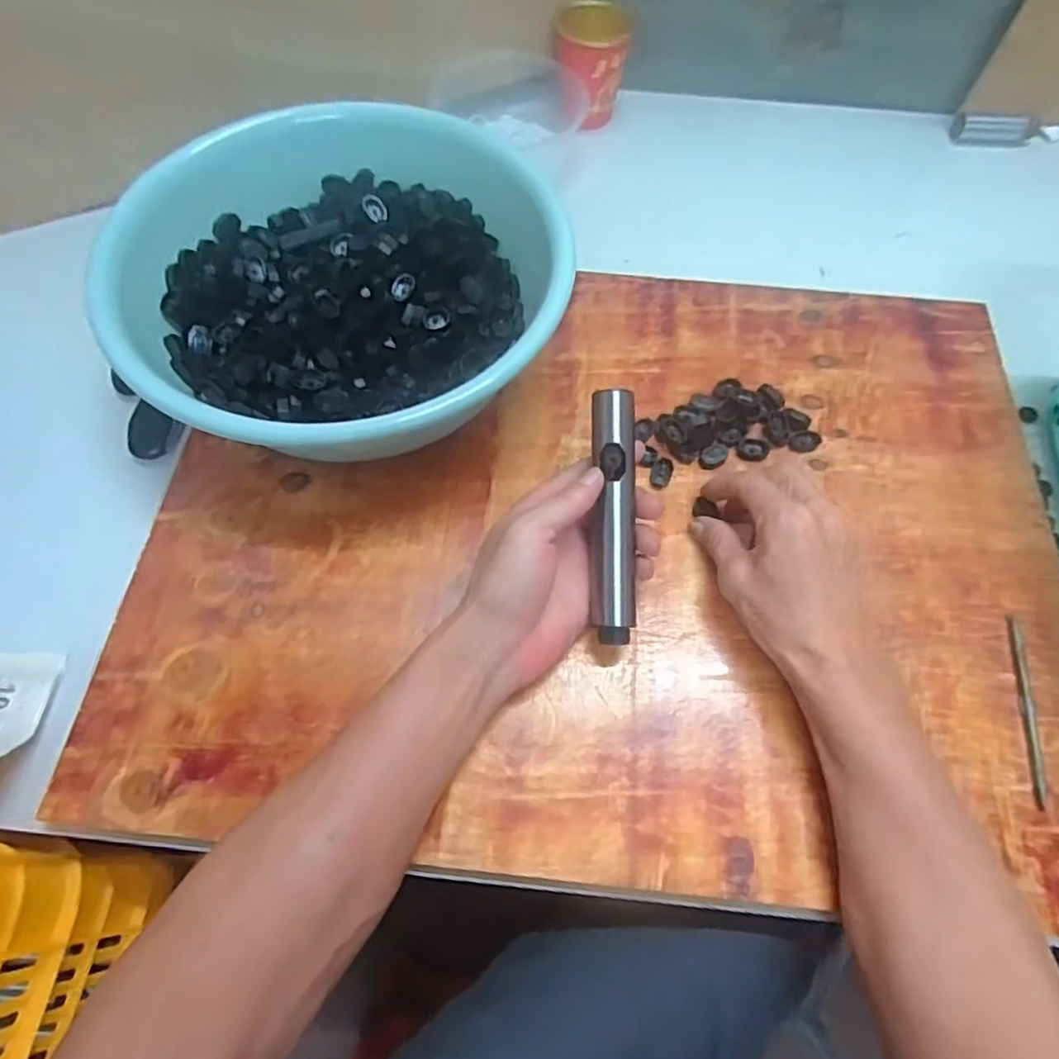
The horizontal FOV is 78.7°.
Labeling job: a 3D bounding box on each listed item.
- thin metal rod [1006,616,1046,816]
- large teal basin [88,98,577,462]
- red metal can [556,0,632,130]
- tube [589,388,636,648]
[{"bbox_3d":[0.299,0.105,0.387,0.007,0.004,0.113,9,63,4],"label":"thin metal rod"},{"bbox_3d":[-0.127,-0.163,0.459,0.280,0.107,0.269,0,63,-1],"label":"large teal basin"},{"bbox_3d":[0.060,-0.441,0.617,0.067,0.092,0.059,-41,70,-19],"label":"red metal can"},{"bbox_3d":[0.051,-0.008,0.388,0.025,0.018,0.150,0,87,-1],"label":"tube"}]

